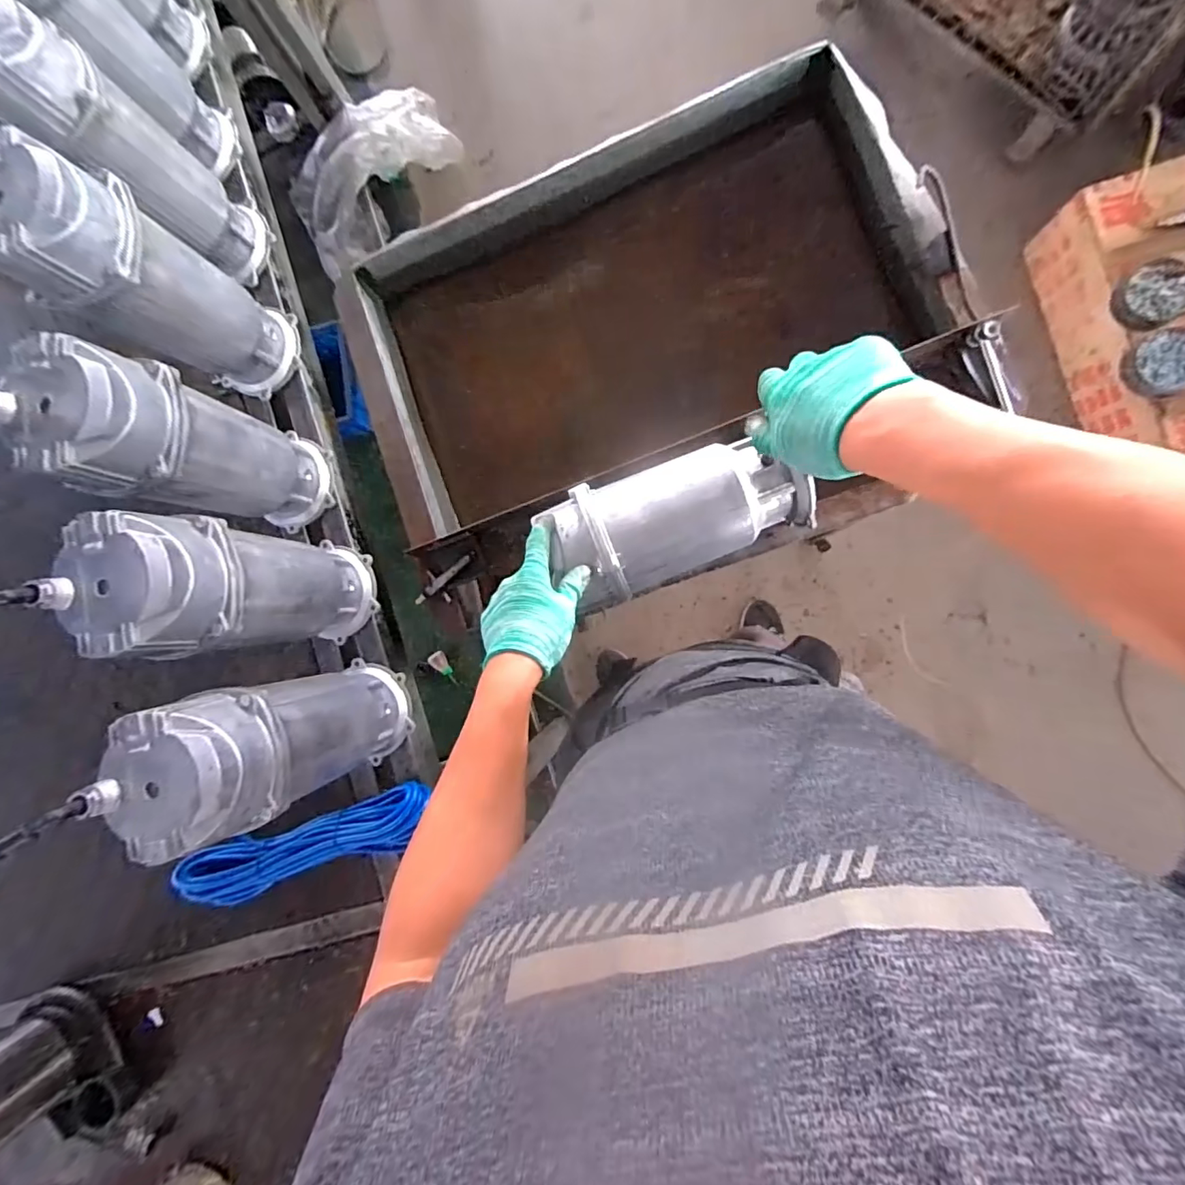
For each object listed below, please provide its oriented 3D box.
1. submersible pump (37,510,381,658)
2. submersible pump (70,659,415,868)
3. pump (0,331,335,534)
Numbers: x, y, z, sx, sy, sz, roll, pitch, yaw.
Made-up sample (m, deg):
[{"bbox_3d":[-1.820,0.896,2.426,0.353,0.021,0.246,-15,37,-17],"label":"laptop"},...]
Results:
[{"bbox_3d":[-0.373,-0.004,0.563,0.110,0.290,0.126,4,89,9],"label":"submersible pump"},{"bbox_3d":[-0.322,0.156,0.554,0.106,0.301,0.124,-16,86,8],"label":"submersible pump"},{"bbox_3d":[-0.436,-0.157,0.578,0.119,0.292,0.129,19,92,9],"label":"pump"}]

